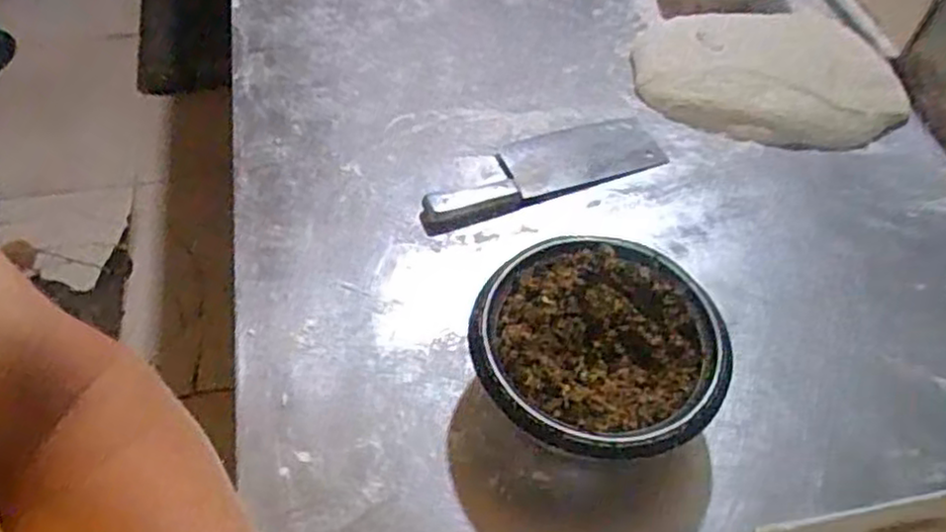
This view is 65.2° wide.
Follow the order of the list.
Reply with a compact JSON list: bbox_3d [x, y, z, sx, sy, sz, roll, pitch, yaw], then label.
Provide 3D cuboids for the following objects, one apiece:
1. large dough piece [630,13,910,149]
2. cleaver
[{"bbox_3d":[0.342,-0.228,0.853,0.306,0.061,0.196,8,54,4],"label":"large dough piece"},{"bbox_3d":[0.068,-0.102,0.785,0.268,0.017,0.083,-18,57,-14],"label":"cleaver"}]

